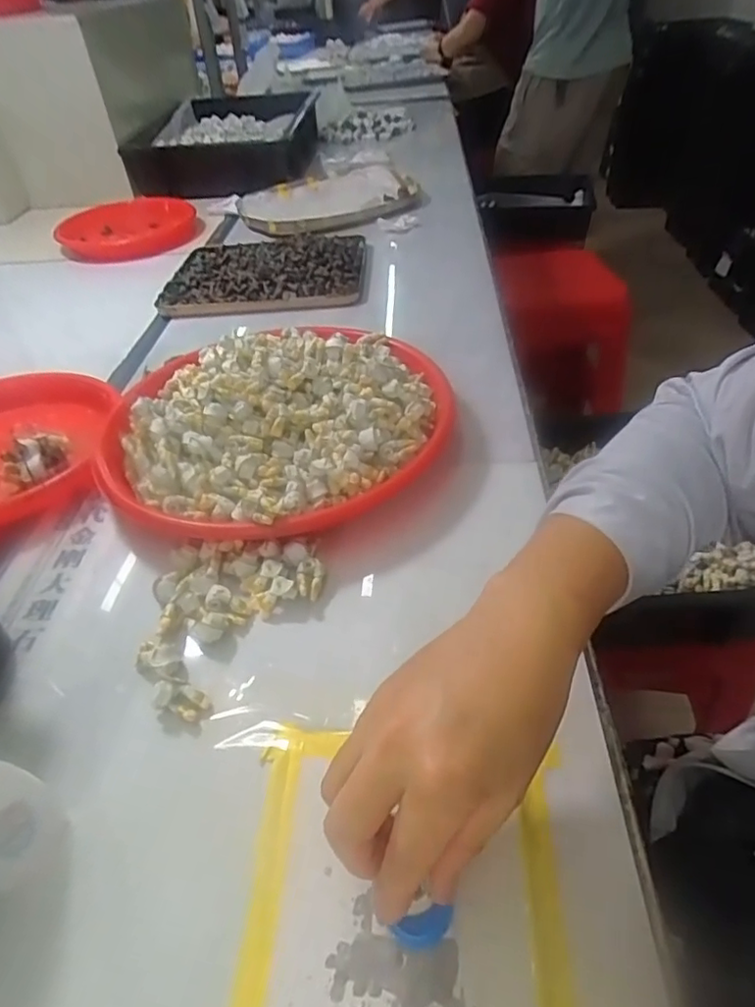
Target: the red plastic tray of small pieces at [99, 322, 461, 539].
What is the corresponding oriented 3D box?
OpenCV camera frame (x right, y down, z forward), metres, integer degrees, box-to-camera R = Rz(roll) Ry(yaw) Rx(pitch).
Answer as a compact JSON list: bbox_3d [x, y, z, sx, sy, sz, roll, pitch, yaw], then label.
[{"bbox_3d":[-0.089,-0.083,0.501,0.289,0.053,0.279,-32,49,-26],"label":"red plastic tray of small pieces"}]

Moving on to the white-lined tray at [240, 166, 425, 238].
[{"bbox_3d":[-0.086,-0.519,1.017,0.299,0.033,0.265,-4,42,1],"label":"white-lined tray"}]

